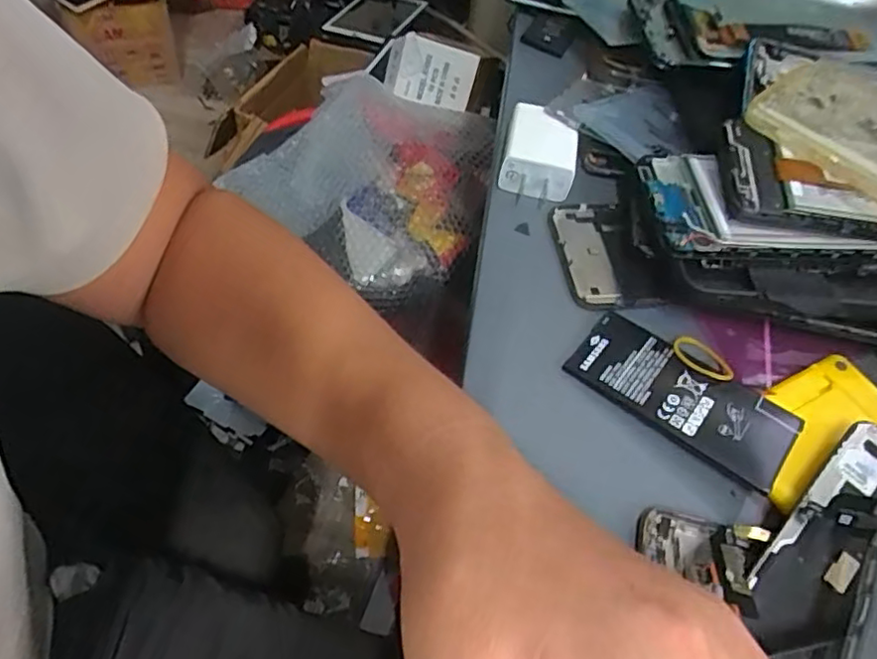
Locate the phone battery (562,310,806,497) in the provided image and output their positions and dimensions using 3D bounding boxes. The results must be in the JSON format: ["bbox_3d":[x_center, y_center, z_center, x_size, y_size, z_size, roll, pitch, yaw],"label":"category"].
[{"bbox_3d":[0.110,0.029,0.284,0.098,0.006,0.044,36,58,16],"label":"phone battery"}]

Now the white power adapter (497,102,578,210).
[{"bbox_3d":[0.059,-0.100,0.359,0.040,0.030,0.046,15,55,3],"label":"white power adapter"}]

